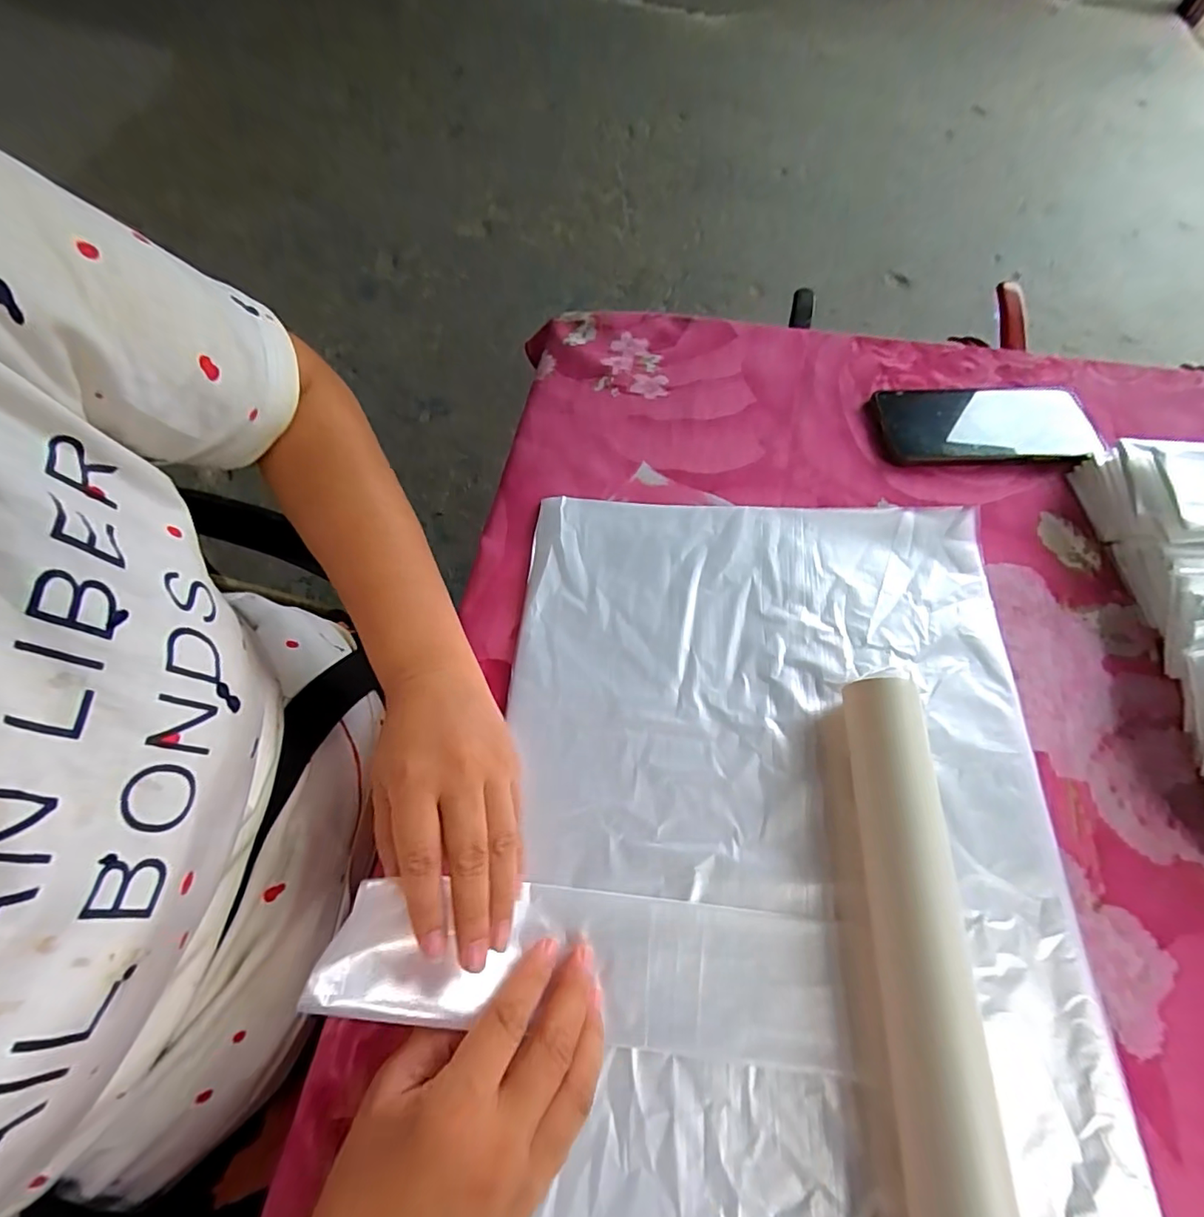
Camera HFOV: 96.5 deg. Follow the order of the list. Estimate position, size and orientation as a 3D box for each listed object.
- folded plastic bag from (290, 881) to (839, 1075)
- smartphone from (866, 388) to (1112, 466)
[{"bbox_3d":[-0.002,0.169,0.253,0.235,0.045,0.062,10,62,-10],"label":"folded plastic bag"},{"bbox_3d":[0.299,-0.146,0.425,0.156,0.013,0.077,1,63,1],"label":"smartphone"}]

